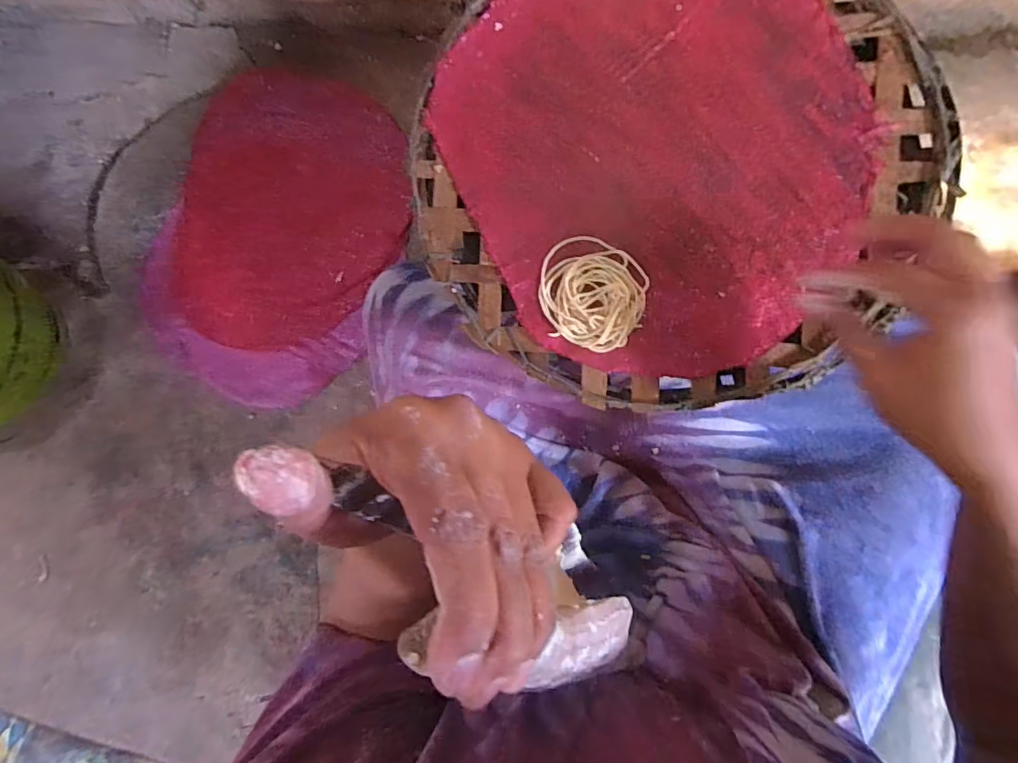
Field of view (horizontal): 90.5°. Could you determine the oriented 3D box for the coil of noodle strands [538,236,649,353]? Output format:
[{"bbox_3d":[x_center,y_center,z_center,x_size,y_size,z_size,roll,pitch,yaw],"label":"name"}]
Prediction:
[{"bbox_3d":[0.064,-0.068,0.386,0.079,0.015,0.086,-1,83,5],"label":"coil of noodle strands"}]

